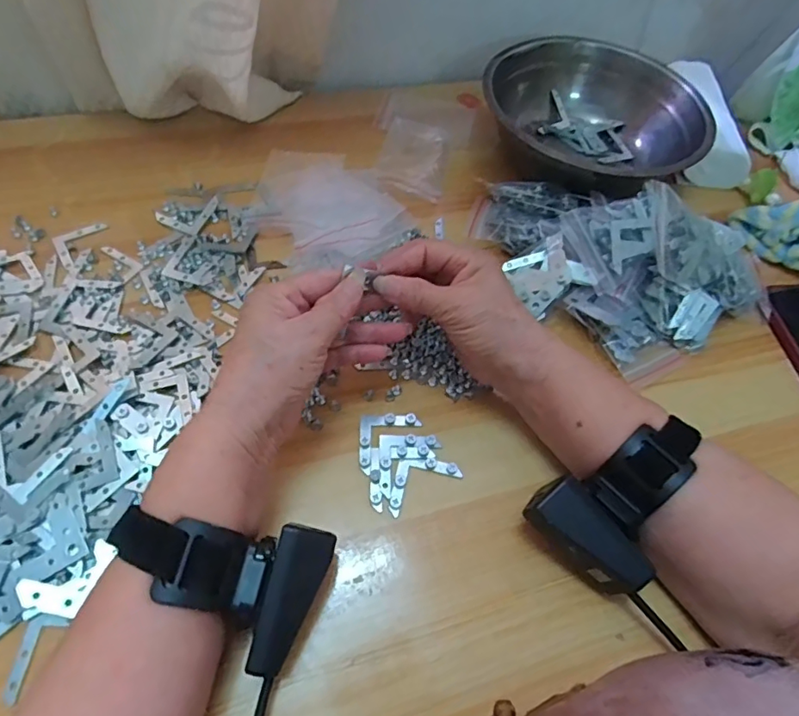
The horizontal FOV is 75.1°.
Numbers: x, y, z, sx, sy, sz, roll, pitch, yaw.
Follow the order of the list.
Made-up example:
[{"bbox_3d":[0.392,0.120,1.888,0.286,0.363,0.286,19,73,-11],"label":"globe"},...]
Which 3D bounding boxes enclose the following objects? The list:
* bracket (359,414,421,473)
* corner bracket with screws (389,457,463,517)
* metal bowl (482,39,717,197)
[{"bbox_3d":[-0.014,0.051,0.354,0.031,0.006,0.053,39,62,18],"label":"bracket"},{"bbox_3d":[0.012,0.076,0.338,0.052,0.004,0.030,-23,63,-19],"label":"corner bracket with screws"},{"bbox_3d":[0.190,-0.221,0.505,0.193,0.078,0.189,3,57,-4],"label":"metal bowl"}]

